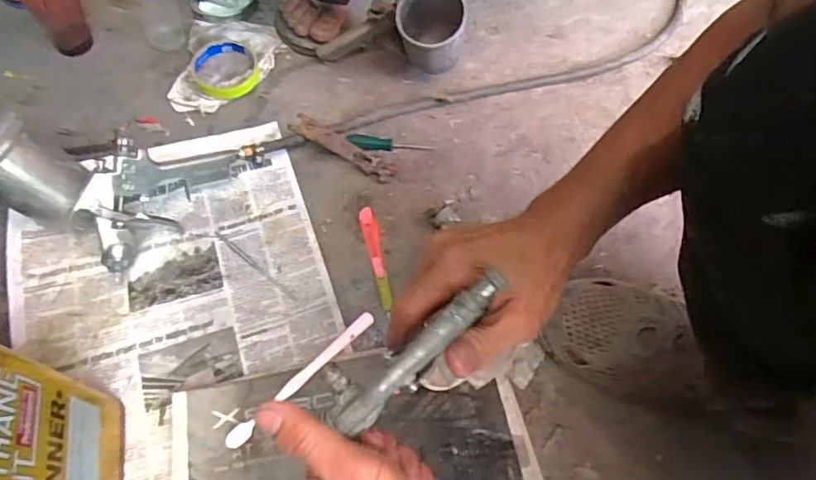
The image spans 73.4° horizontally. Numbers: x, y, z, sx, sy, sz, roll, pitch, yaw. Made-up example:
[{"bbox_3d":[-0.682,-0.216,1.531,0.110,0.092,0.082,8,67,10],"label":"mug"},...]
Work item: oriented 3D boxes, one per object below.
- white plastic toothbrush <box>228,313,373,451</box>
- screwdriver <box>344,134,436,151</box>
[{"bbox_3d":[-0.101,0.135,0.542,0.016,0.009,0.181,41,70,20],"label":"white plastic toothbrush"},{"bbox_3d":[-0.022,-0.123,0.701,0.112,0.011,0.023,3,62,3],"label":"screwdriver"}]

